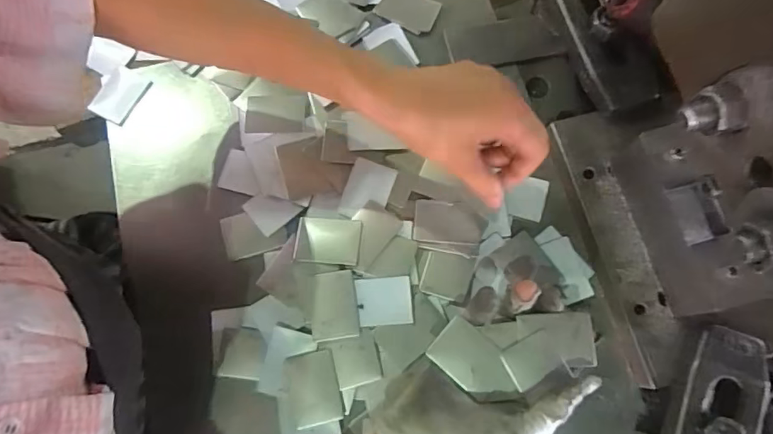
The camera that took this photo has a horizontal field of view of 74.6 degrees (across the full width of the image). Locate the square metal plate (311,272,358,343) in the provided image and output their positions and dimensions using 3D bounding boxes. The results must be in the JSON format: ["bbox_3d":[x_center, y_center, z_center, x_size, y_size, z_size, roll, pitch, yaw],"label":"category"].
[{"bbox_3d":[-0.038,0.065,0.370,0.033,0.004,0.048,-6,74,0],"label":"square metal plate"}]

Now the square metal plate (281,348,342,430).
[{"bbox_3d":[-0.053,0.122,0.358,0.037,0.004,0.048,-14,75,-2],"label":"square metal plate"}]

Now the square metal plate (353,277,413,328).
[{"bbox_3d":[-0.002,0.061,0.368,0.039,0.004,0.034,-4,74,0],"label":"square metal plate"}]

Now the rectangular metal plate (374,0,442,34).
[{"bbox_3d":[0.020,-0.183,0.449,0.052,0.005,0.038,23,71,12],"label":"rectangular metal plate"}]

